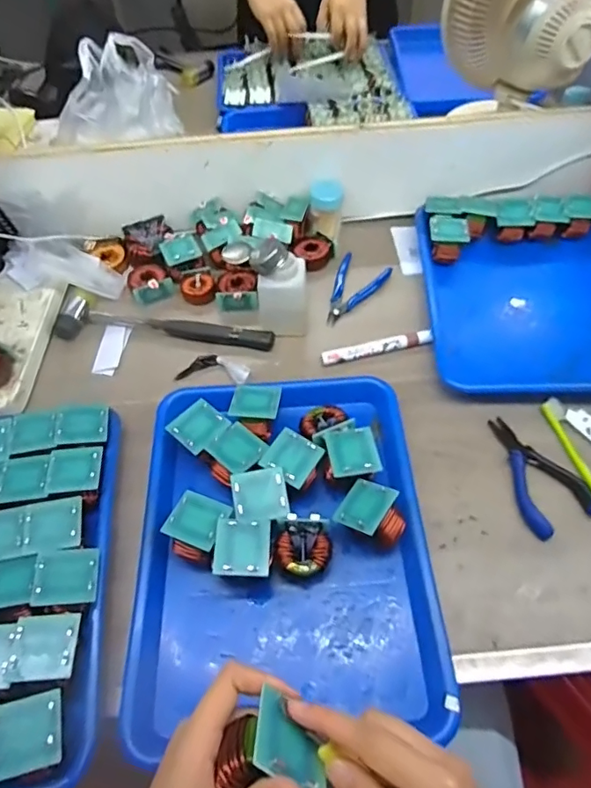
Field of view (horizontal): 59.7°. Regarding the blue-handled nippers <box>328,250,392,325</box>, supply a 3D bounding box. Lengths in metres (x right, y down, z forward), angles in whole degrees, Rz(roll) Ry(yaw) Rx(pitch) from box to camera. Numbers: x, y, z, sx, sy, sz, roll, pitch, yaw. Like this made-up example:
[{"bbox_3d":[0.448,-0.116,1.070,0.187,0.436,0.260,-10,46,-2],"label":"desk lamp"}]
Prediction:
[{"bbox_3d":[0.072,-0.131,0.657,0.061,0.015,0.118,22,58,17],"label":"blue-handled nippers"}]

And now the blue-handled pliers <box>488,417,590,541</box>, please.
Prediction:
[{"bbox_3d":[0.231,0.074,0.505,0.071,0.006,0.122,-21,56,-12],"label":"blue-handled pliers"}]

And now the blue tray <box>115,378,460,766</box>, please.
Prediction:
[{"bbox_3d":[-0.013,0.118,0.452,0.240,0.047,0.300,-4,54,0],"label":"blue tray"}]

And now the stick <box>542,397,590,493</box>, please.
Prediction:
[{"bbox_3d":[0.286,0.082,0.492,0.022,0.011,0.189,-10,55,-4],"label":"stick"}]

